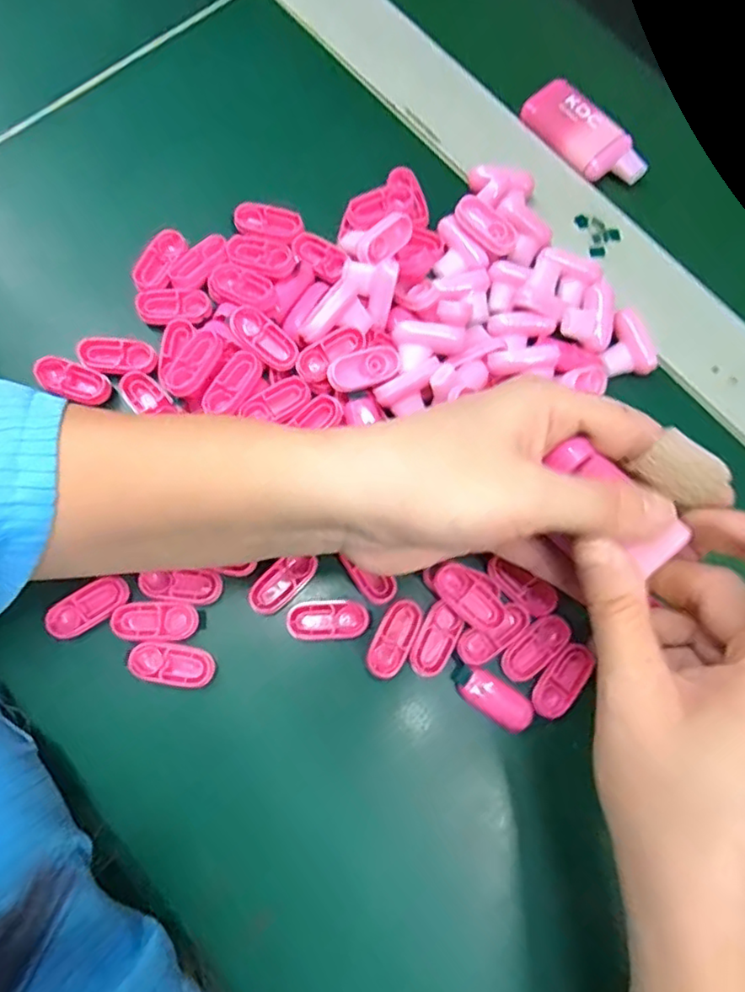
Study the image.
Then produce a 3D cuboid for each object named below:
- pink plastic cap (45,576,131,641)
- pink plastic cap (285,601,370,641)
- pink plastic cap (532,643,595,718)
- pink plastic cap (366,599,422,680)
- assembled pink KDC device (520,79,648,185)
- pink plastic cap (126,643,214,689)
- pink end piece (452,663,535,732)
[{"bbox_3d":[-0.119,0.046,0.253,0.034,0.005,0.016,-33,80,-12],"label":"pink plastic cap"},{"bbox_3d":[-0.019,0.054,0.261,0.034,0.005,0.016,0,76,-5],"label":"pink plastic cap"},{"bbox_3d":[0.082,0.079,0.258,0.015,0.004,0.034,35,75,4],"label":"pink plastic cap"},{"bbox_3d":[0.010,0.061,0.259,0.016,0.004,0.034,26,75,2],"label":"pink plastic cap"},{"bbox_3d":[0.116,-0.197,0.334,0.033,0.012,0.071,-40,82,-13],"label":"assembled pink KDC device"},{"bbox_3d":[-0.083,0.070,0.250,0.034,0.004,0.015,11,75,-2],"label":"pink plastic cap"},{"bbox_3d":[0.050,0.084,0.255,0.035,0.006,0.016,36,76,5],"label":"pink end piece"}]

